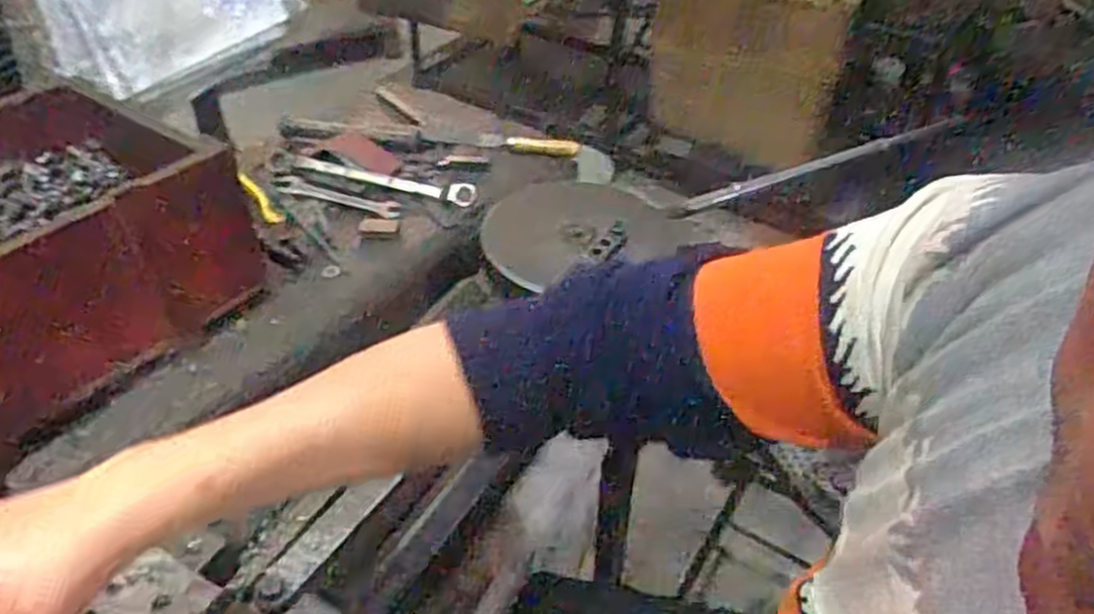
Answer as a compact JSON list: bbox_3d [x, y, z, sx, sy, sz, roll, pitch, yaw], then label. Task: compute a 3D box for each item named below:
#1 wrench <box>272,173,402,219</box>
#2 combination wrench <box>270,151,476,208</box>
[{"bbox_3d":[-0.235,-0.122,0.866,0.161,0.006,0.030,16,45,16],"label":"wrench"},{"bbox_3d":[-0.200,-0.149,0.884,0.252,0.011,0.030,13,44,12],"label":"combination wrench"}]

